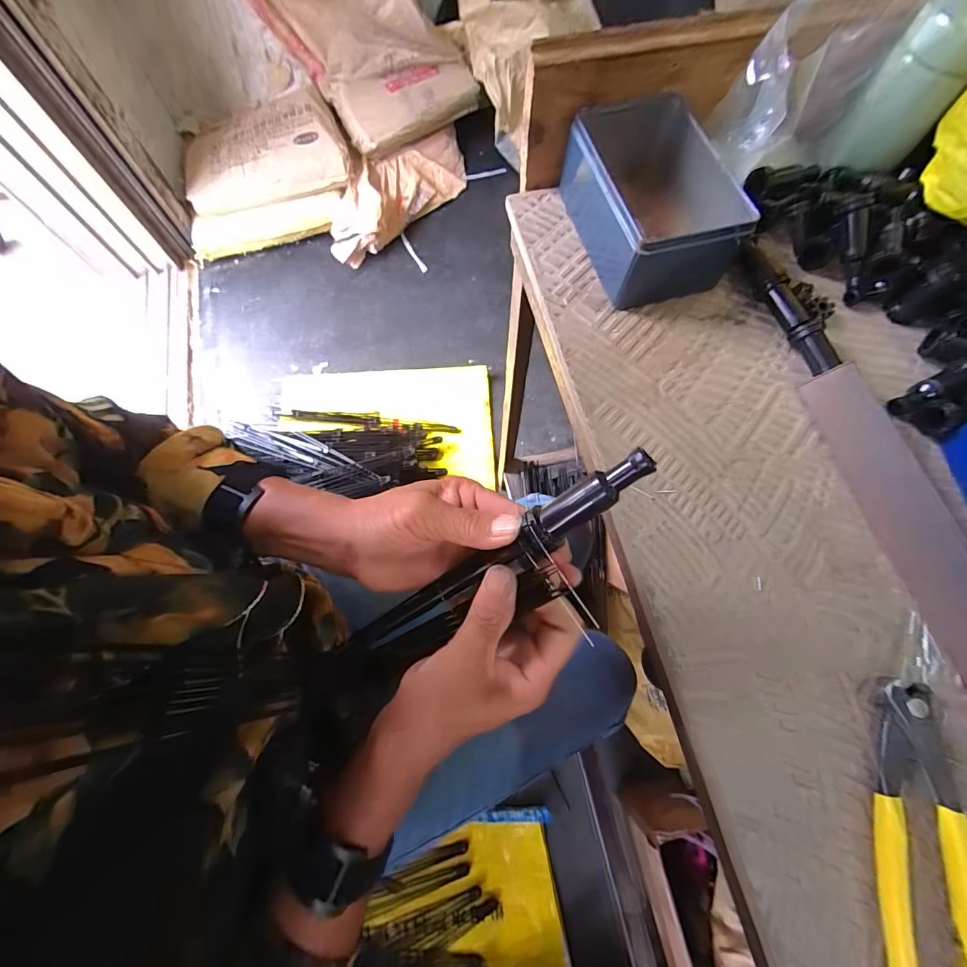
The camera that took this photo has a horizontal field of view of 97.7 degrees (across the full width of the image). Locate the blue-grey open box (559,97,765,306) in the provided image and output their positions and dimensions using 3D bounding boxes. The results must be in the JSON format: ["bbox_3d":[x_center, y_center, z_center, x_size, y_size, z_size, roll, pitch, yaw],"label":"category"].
[{"bbox_3d":[0.136,-0.232,0.350,0.105,0.064,0.155,-16,72,-5],"label":"blue-grey open box"}]

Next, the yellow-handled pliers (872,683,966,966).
[{"bbox_3d":[0.236,0.197,0.227,0.051,0.019,0.161,11,72,4],"label":"yellow-handled pliers"}]

